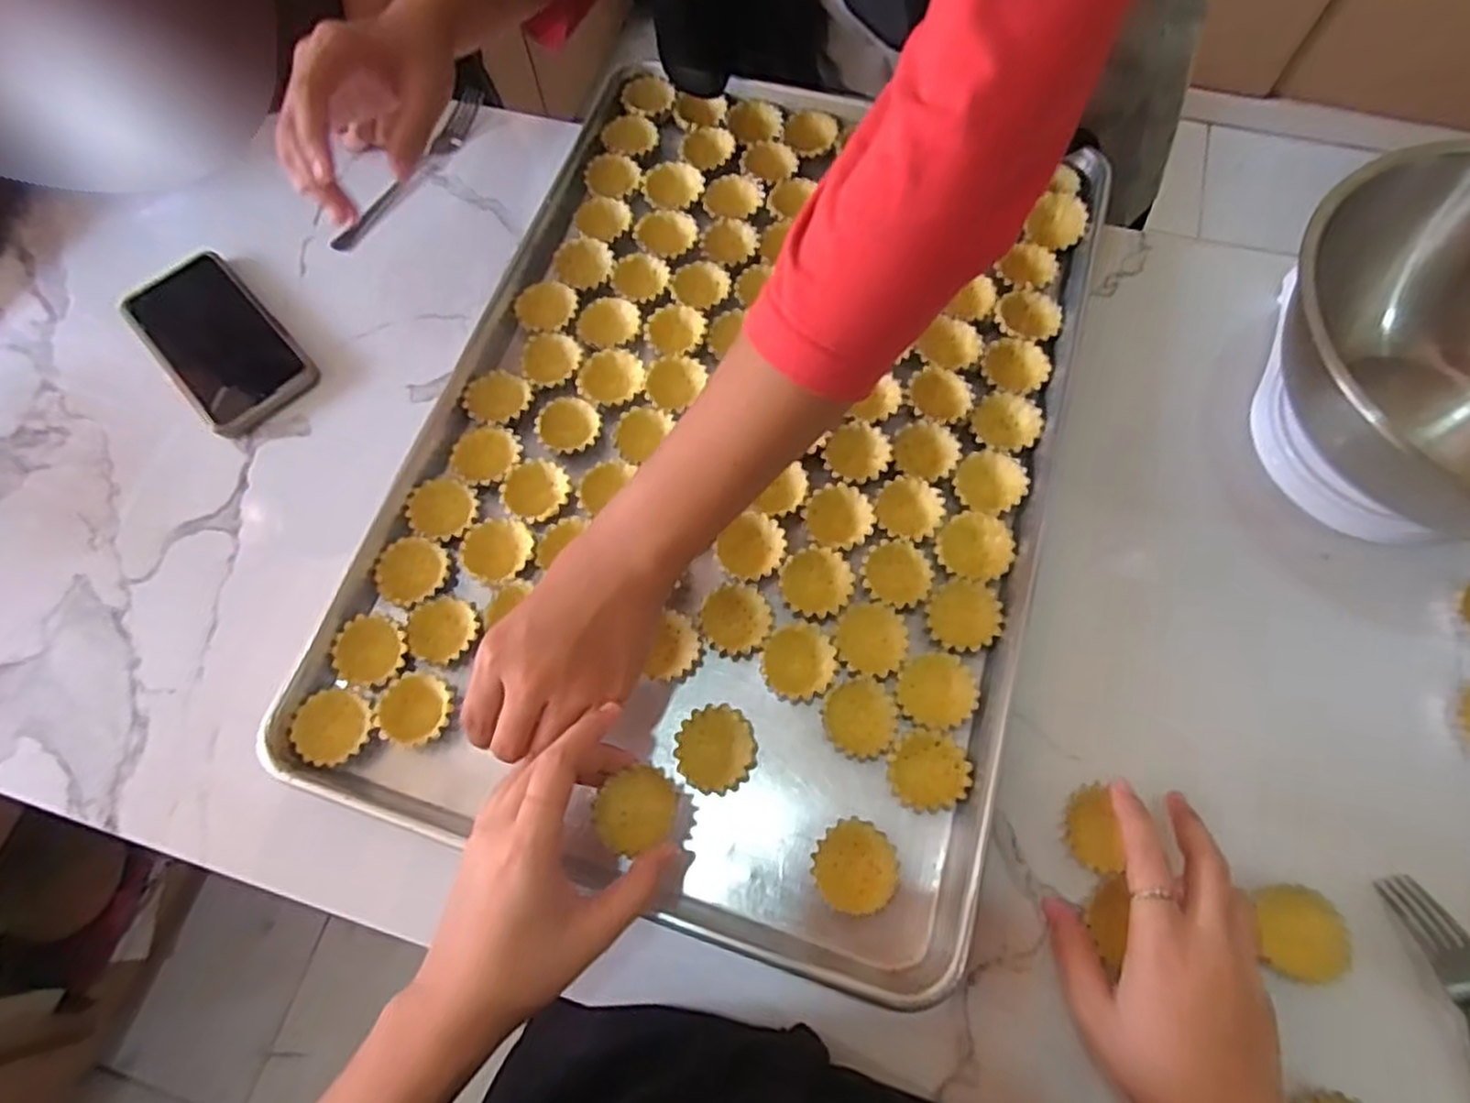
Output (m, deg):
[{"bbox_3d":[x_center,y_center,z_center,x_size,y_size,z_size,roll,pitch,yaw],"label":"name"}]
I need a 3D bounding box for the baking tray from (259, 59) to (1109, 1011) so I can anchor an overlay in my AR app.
[{"bbox_3d":[0.002,-0.076,0.492,0.398,0.028,0.577,16,71,8],"label":"baking tray"}]

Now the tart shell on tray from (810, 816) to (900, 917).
[{"bbox_3d":[0.065,0.170,0.397,0.044,0.012,0.044,-1,69,2],"label":"tart shell on tray"}]

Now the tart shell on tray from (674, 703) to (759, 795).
[{"bbox_3d":[-0.010,0.116,0.428,0.045,0.021,0.046,-18,69,-4],"label":"tart shell on tray"}]

